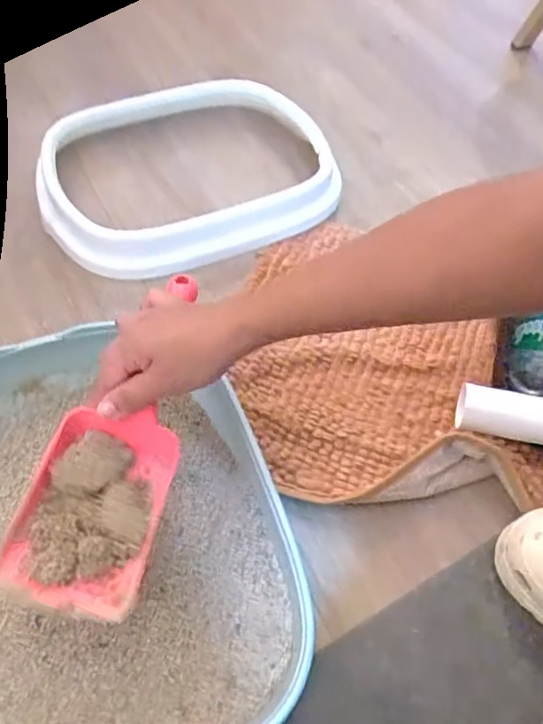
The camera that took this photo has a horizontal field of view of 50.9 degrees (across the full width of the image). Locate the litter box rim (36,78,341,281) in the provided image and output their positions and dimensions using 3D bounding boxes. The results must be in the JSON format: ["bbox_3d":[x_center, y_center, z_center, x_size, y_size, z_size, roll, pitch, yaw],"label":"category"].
[{"bbox_3d":[-0.124,-0.272,0.770,0.379,0.048,0.338,-21,60,-16],"label":"litter box rim"}]

